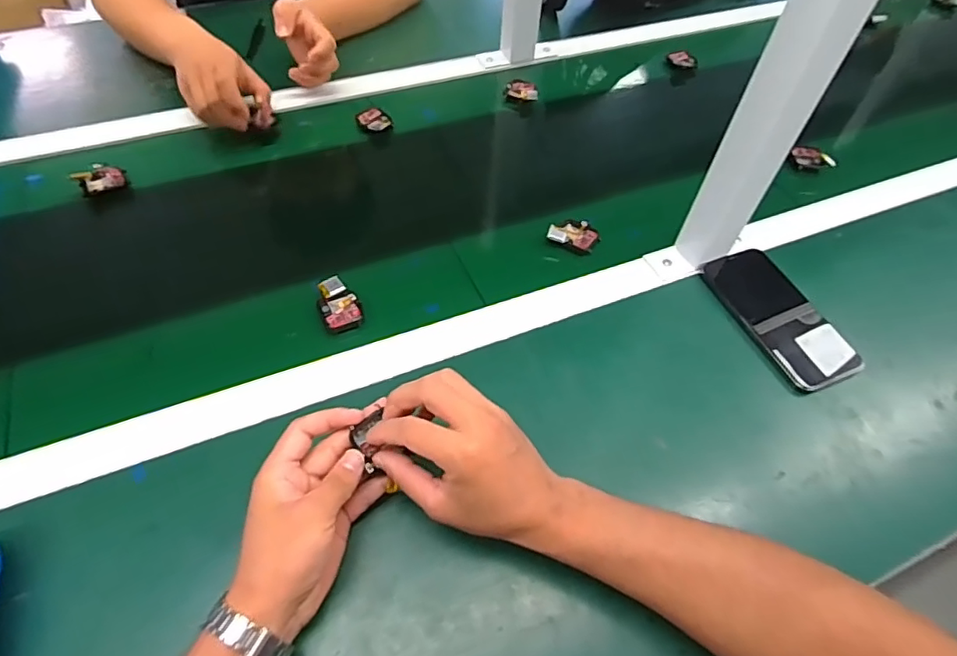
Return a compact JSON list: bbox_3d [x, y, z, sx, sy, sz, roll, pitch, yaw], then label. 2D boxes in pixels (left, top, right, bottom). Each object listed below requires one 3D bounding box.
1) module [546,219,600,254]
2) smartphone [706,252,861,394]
[{"bbox_3d":[0.105,-0.103,0.601,0.054,0.014,0.045,15,55,8],"label":"module"},{"bbox_3d":[0.294,-0.016,0.537,0.073,0.016,0.161,-18,57,-6],"label":"smartphone"}]

